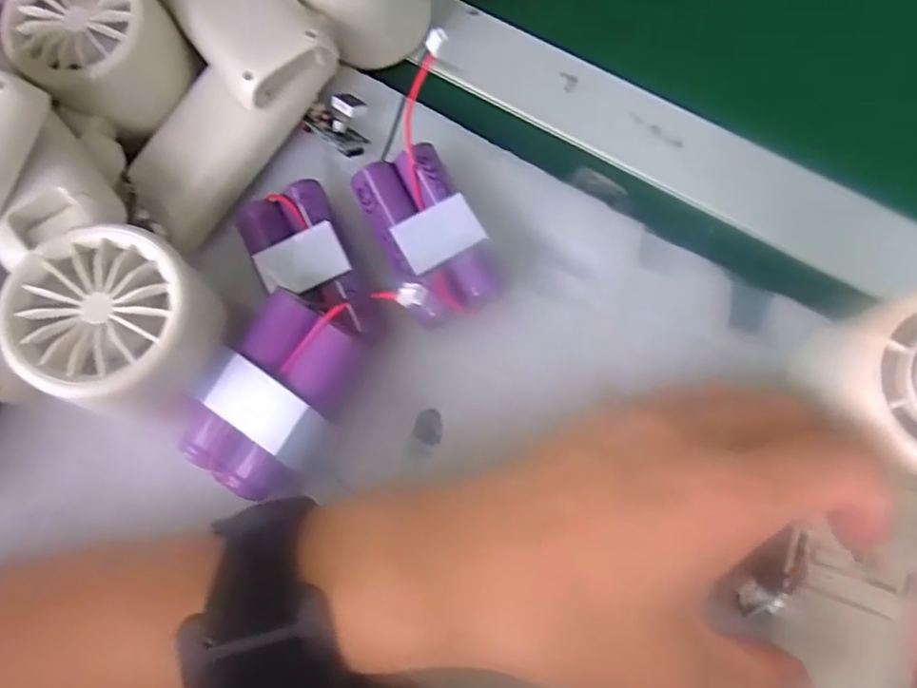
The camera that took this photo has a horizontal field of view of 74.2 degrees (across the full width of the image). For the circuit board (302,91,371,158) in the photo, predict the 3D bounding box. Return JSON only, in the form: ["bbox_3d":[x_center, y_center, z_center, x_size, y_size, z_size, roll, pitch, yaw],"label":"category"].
[{"bbox_3d":[-0.046,-0.091,0.249,0.030,0.007,0.023,39,78,12],"label":"circuit board"}]

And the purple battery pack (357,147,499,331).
[{"bbox_3d":[-0.012,-0.043,0.232,0.037,0.018,0.065,-27,74,-6],"label":"purple battery pack"}]

